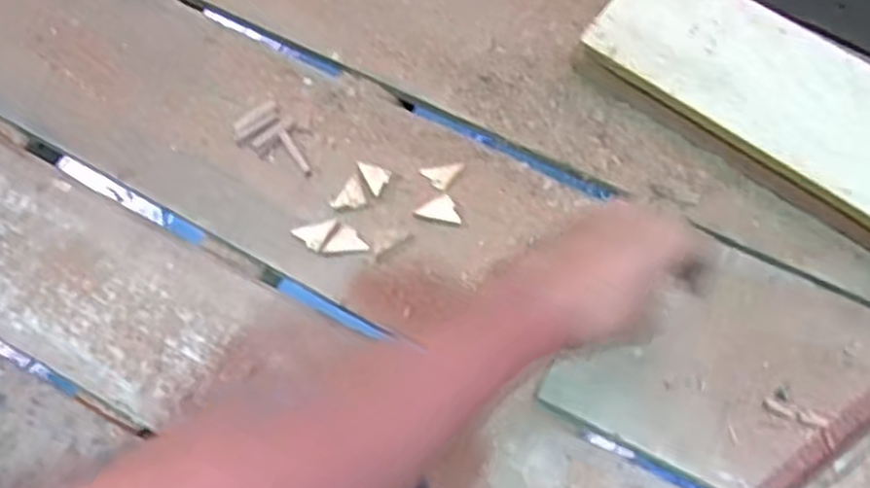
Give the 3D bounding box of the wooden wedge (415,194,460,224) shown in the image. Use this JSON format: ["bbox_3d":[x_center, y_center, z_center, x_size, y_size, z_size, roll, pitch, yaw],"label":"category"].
[{"bbox_3d":[0.004,-0.023,0.630,0.031,0.006,0.026,-29,68,-11],"label":"wooden wedge"}]

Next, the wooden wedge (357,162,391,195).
[{"bbox_3d":[-0.046,-0.056,0.624,0.020,0.004,0.032,-26,67,-10],"label":"wooden wedge"}]

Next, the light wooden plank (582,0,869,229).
[{"bbox_3d":[0.301,-0.088,0.578,0.391,0.024,0.106,38,72,17],"label":"light wooden plank"}]

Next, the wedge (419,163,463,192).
[{"bbox_3d":[0.007,-0.055,0.639,0.035,0.004,0.022,-8,65,-2],"label":"wedge"}]

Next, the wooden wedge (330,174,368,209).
[{"bbox_3d":[-0.067,-0.040,0.633,0.025,0.004,0.034,31,70,14],"label":"wooden wedge"}]

